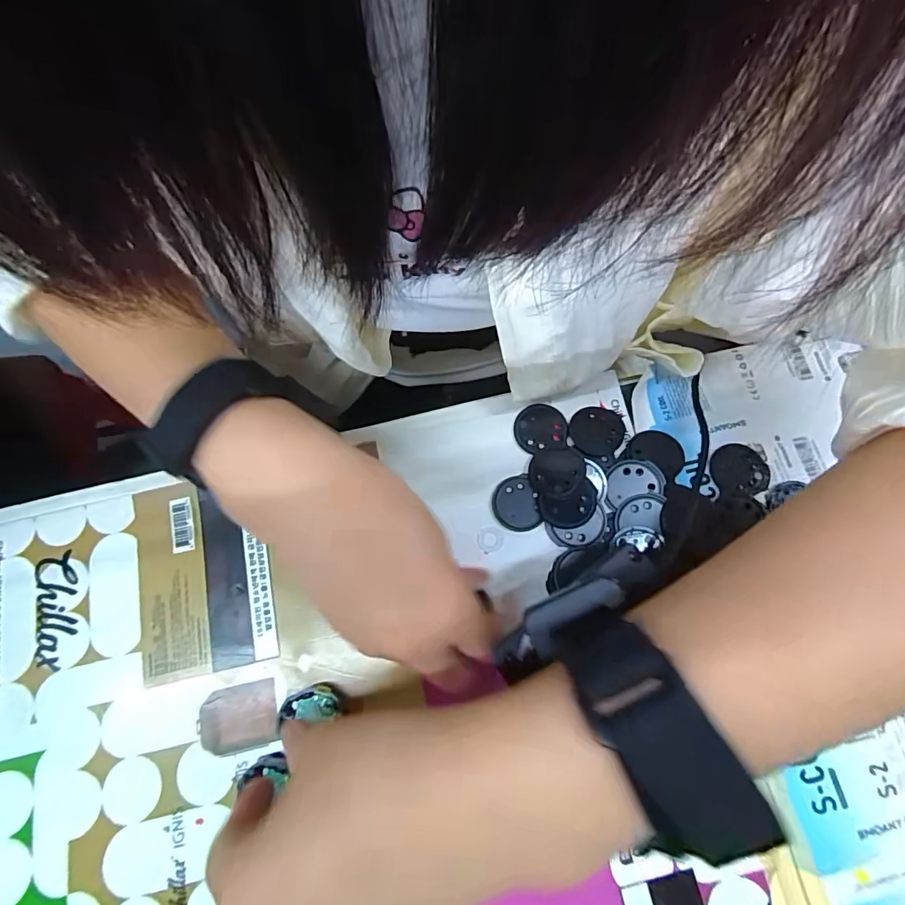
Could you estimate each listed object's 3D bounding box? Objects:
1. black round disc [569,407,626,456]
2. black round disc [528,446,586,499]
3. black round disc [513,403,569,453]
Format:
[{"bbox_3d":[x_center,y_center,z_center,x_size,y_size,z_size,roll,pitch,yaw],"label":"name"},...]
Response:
[{"bbox_3d":[0.080,-0.012,0.265,0.030,0.005,0.029,0,75,1],"label":"black round disc"},{"bbox_3d":[0.056,0.010,0.256,0.029,0.004,0.029,-8,64,17],"label":"black round disc"},{"bbox_3d":[0.049,-0.014,0.267,0.028,0.004,0.026,0,78,-1],"label":"black round disc"}]

